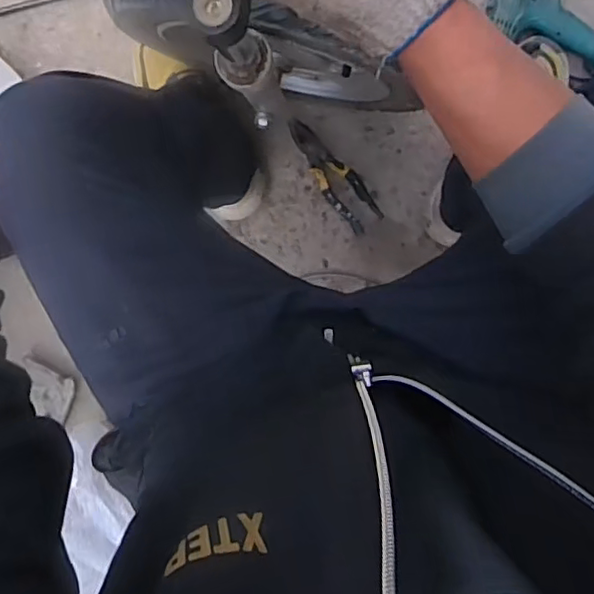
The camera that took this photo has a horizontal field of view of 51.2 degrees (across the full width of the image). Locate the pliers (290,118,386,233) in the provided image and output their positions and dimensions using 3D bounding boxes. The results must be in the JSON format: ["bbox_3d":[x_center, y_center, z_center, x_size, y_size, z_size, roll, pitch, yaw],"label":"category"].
[{"bbox_3d":[0.053,-0.183,0.928,0.054,0.028,0.190,-37,97,10],"label":"pliers"}]

